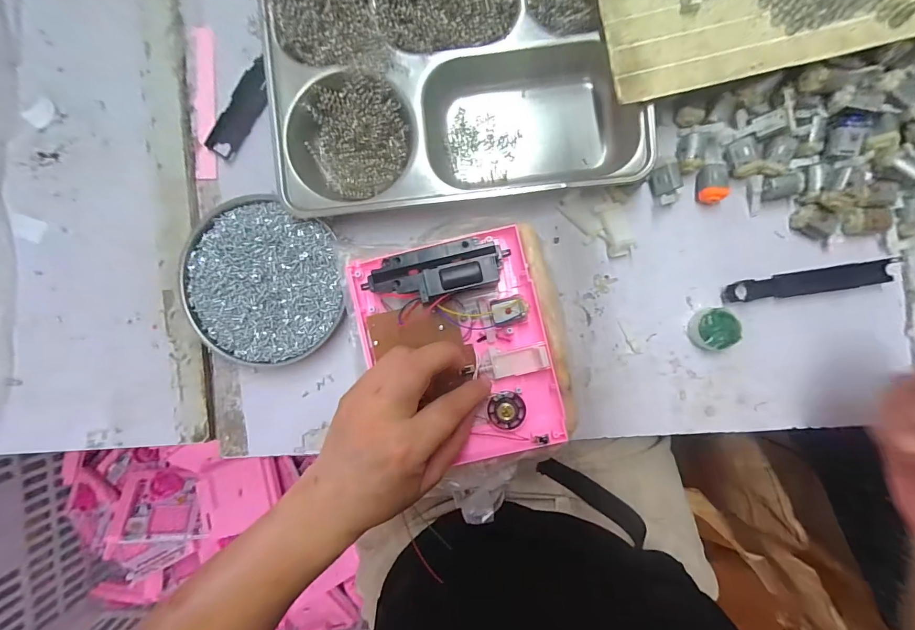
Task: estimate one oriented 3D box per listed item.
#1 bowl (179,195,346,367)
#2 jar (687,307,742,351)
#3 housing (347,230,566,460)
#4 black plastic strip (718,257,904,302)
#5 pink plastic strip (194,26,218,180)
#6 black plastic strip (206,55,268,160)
[{"bbox_3d":[-0.158,-0.025,0.331,0.132,0.024,0.128,0,92,4],"label":"bowl"},{"bbox_3d":[0.203,0.011,0.317,0.032,0.020,0.033,0,92,4],"label":"jar"},{"bbox_3d":[0.000,0.027,0.292,0.128,0.037,0.160,-14,91,4],"label":"housing"},{"bbox_3d":[0.278,-0.026,0.320,0.127,0.006,0.019,-9,96,6],"label":"black plastic strip"},{"bbox_3d":[-0.214,-0.180,0.342,0.017,0.006,0.127,1,92,4],"label":"pink plastic strip"},{"bbox_3d":[-0.183,-0.174,0.340,0.025,0.005,0.084,30,93,2],"label":"black plastic strip"}]

